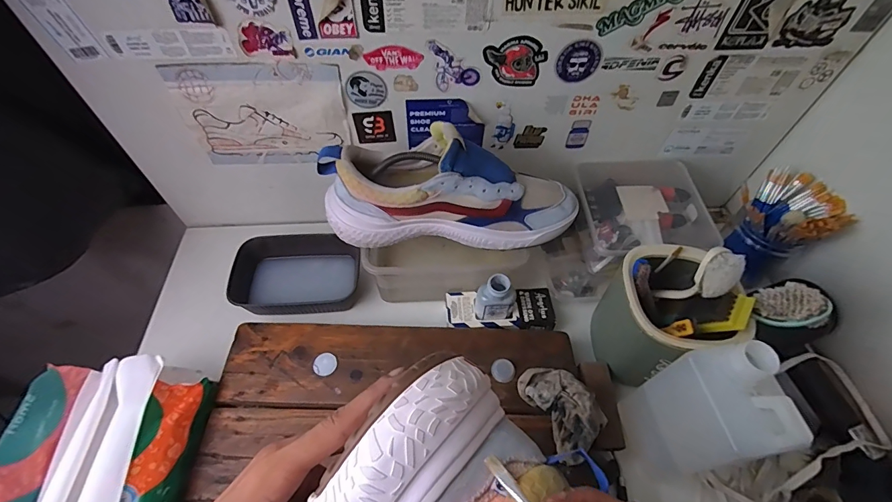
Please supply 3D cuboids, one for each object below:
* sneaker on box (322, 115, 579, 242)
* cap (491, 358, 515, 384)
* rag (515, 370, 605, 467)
[{"bbox_3d":[0.009,-0.077,0.468,0.294,0.116,0.092,0,55,-3],"label":"sneaker on box"},{"bbox_3d":[0.067,0.141,0.479,0.026,0.007,0.026,1,55,-2],"label":"cap"},{"bbox_3d":[0.129,0.166,0.440,0.063,0.040,0.099,-23,59,-17],"label":"rag"}]

